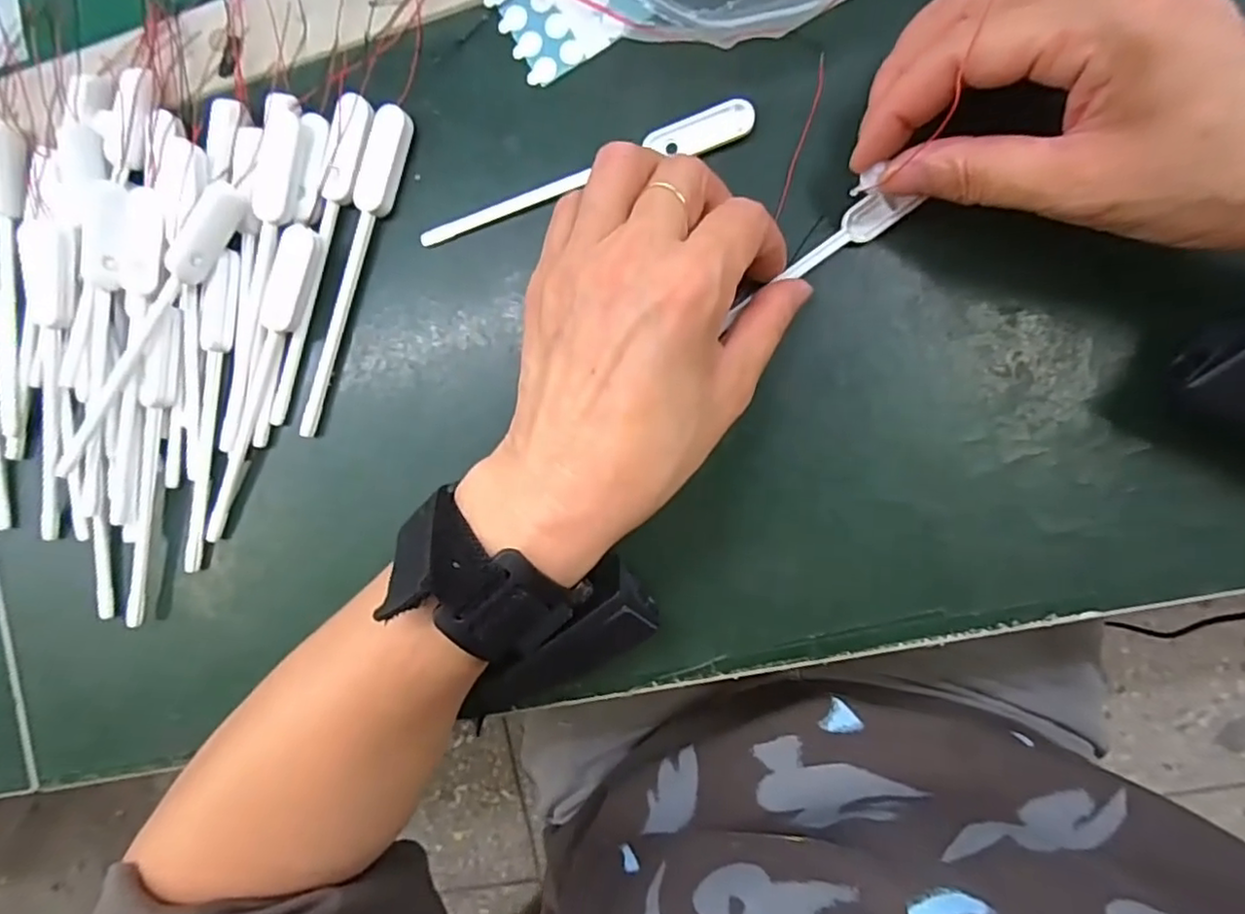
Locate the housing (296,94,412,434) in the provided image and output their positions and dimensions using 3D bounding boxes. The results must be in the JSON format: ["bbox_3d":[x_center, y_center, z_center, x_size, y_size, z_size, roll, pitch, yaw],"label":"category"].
[{"bbox_3d":[-0.120,-0.080,0.284,0.016,0.011,0.144,21,93,8],"label":"housing"}]

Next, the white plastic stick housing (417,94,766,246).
[{"bbox_3d":[-0.016,-0.115,0.271,0.145,0.006,0.015,-19,87,8],"label":"white plastic stick housing"}]

